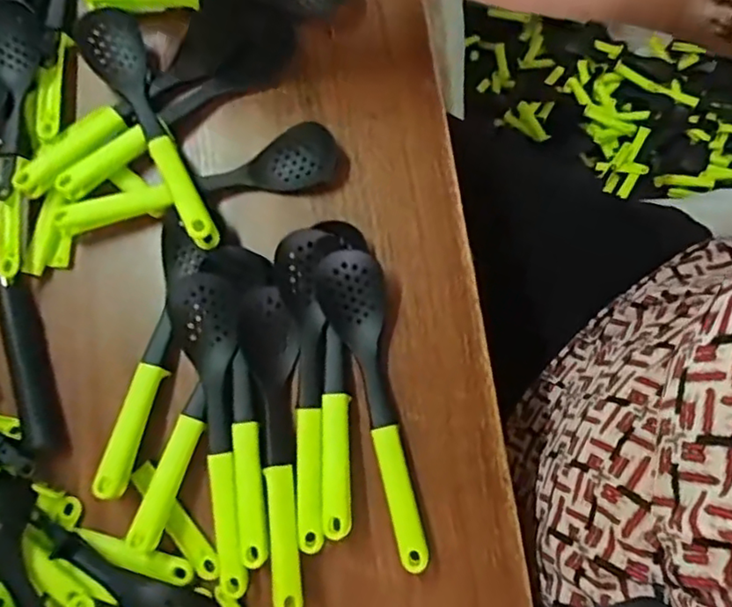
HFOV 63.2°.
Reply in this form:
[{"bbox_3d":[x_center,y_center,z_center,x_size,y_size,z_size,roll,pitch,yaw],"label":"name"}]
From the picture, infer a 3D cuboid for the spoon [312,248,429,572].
[{"bbox_3d":[0.004,0.056,0.333,0.039,0.015,0.173,-13,78,3],"label":"spoon"}]

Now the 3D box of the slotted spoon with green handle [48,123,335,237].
[{"bbox_3d":[-0.102,-0.068,0.368,0.176,0.018,0.046,-21,78,1],"label":"slotted spoon with green handle"}]

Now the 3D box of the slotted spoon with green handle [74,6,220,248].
[{"bbox_3d":[-0.134,-0.114,0.365,0.037,0.025,0.181,-28,78,-1],"label":"slotted spoon with green handle"}]

